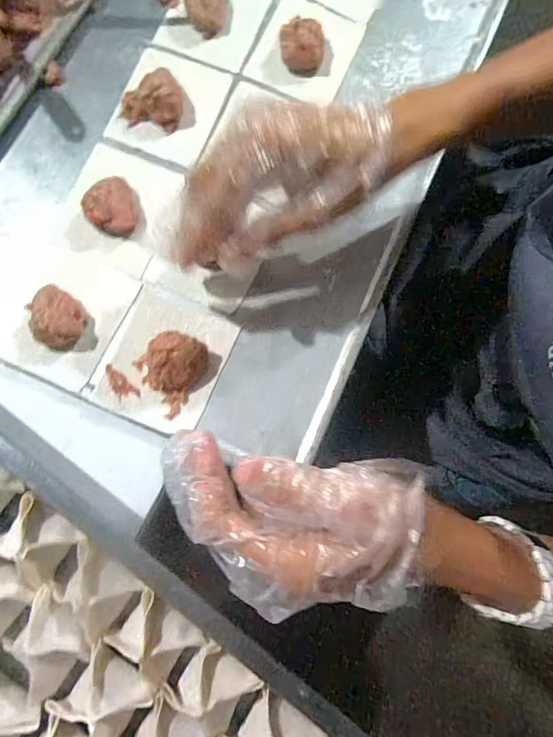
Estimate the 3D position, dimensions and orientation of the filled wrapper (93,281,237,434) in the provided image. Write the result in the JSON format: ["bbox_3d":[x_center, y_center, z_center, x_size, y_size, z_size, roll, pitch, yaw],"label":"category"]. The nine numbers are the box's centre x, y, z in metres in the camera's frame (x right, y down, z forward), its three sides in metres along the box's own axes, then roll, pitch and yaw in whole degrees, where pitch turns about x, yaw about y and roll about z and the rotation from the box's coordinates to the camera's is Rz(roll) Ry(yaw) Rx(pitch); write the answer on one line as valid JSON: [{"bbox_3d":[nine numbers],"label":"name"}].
[{"bbox_3d":[-0.074,-0.008,0.294,0.072,0.021,0.086,22,79,3],"label":"filled wrapper"}]

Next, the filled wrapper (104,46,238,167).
[{"bbox_3d":[-0.083,-0.205,0.336,0.075,0.027,0.087,21,79,3],"label":"filled wrapper"}]

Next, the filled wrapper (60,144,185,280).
[{"bbox_3d":[-0.113,-0.119,0.316,0.069,0.019,0.086,19,79,2],"label":"filled wrapper"}]

